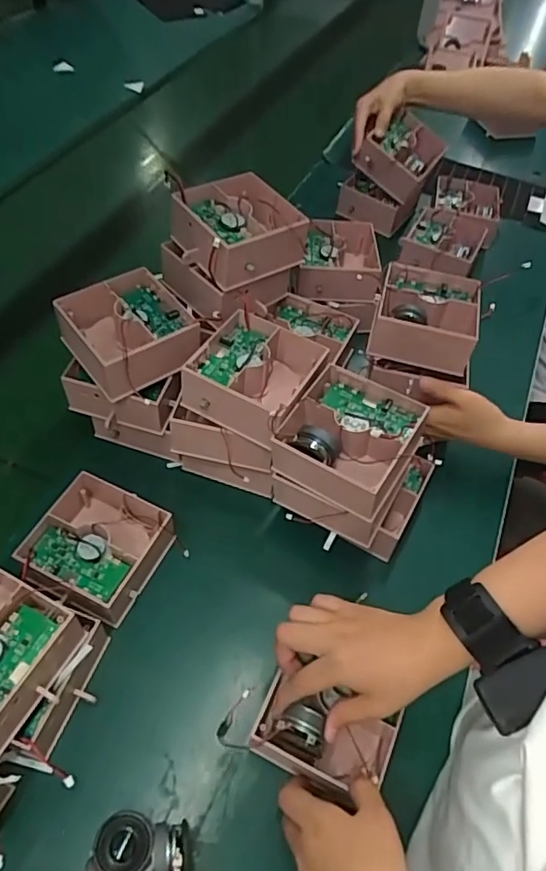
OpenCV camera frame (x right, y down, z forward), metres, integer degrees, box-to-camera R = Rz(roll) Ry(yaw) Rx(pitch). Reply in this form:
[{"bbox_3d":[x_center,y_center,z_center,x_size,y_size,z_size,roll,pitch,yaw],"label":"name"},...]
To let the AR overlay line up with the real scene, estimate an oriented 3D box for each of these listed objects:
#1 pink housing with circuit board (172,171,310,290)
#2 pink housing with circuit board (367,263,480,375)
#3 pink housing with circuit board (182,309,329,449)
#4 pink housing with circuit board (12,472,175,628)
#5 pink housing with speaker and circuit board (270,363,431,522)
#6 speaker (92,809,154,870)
[{"bbox_3d":[-0.035,-0.206,0.563,0.111,0.049,0.114,-25,59,-22],"label":"pink housing with circuit board"},{"bbox_3d":[0.160,-0.126,0.590,0.099,0.050,0.098,14,53,5],"label":"pink housing with circuit board"},{"bbox_3d":[-0.016,-0.053,0.522,0.110,0.055,0.109,28,56,16],"label":"pink housing with circuit board"},{"bbox_3d":[-0.163,0.104,0.519,0.117,0.047,0.109,23,55,12],"label":"pink housing with circuit board"},{"bbox_3d":[0.064,0.004,0.491,0.108,0.054,0.109,28,56,15],"label":"pink housing with speaker and circuit board"},{"bbox_3d":[-0.106,0.293,0.402,0.039,0.023,0.039,2,53,-3],"label":"speaker"}]

